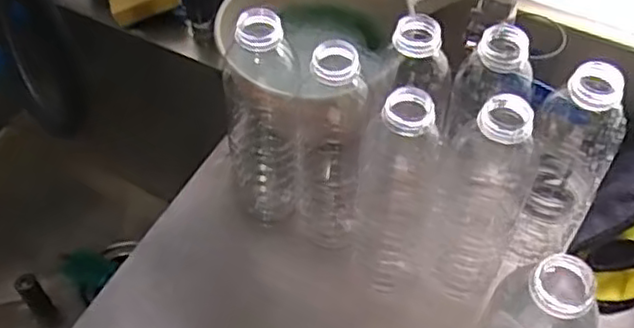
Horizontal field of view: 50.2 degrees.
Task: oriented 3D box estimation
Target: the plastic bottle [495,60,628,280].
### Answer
[{"bbox_3d":[0.192,0.009,0.529,0.060,0.235,0.068,27,58,19],"label":"plastic bottle"}]

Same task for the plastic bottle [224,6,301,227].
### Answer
[{"bbox_3d":[-0.045,-0.033,0.543,0.057,0.199,0.054,-11,54,-8],"label":"plastic bottle"}]

